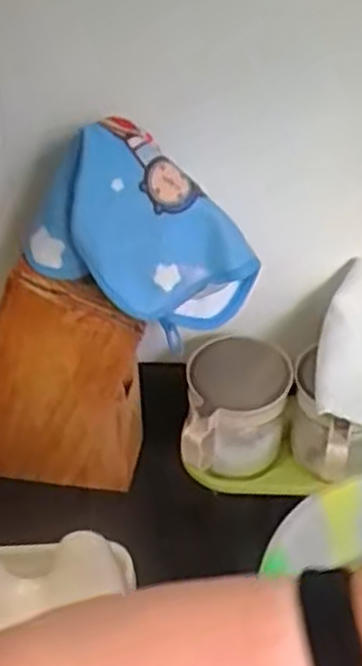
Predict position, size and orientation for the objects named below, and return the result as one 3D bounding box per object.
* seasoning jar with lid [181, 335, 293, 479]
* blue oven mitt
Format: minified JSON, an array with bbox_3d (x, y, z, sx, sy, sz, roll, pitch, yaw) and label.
[{"bbox_3d":[0.048,0.070,0.663,0.085,0.099,0.092,0,39,0],"label":"seasoning jar with lid"},{"bbox_3d":[-0.027,-0.064,0.559,0.156,0.162,0.069,8,40,9],"label":"blue oven mitt"}]

